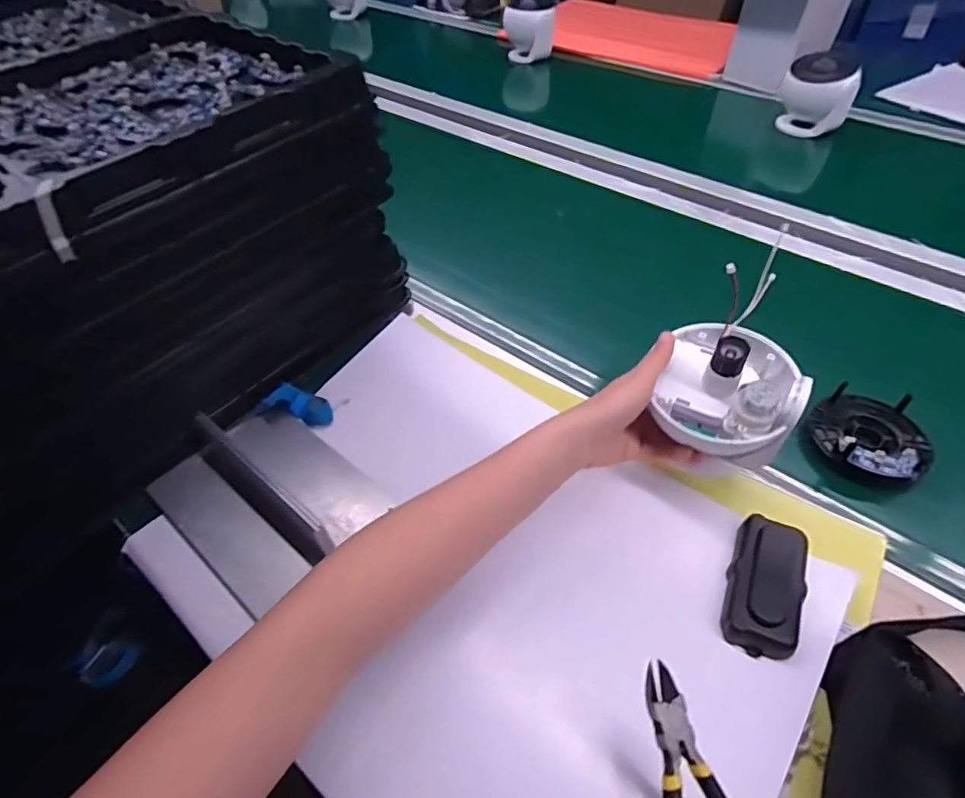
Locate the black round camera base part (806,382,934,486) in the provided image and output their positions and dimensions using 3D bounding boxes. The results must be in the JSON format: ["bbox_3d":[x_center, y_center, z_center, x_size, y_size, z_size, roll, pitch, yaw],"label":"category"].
[{"bbox_3d":[0.367,0.033,0.514,0.093,0.030,0.096,0,49,1],"label":"black round camera base part"}]

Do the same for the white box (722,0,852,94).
[{"bbox_3d":[0.635,-0.773,1.099,0.237,0.191,0.138,-37,57,-27],"label":"white box"}]

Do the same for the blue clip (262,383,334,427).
[{"bbox_3d":[-0.183,0.007,0.545,0.064,0.018,0.031,27,49,-15],"label":"blue clip"}]

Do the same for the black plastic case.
[{"bbox_3d":[0.219,0.140,0.414,0.051,0.021,0.105,21,53,18],"label":"black plastic case"}]

